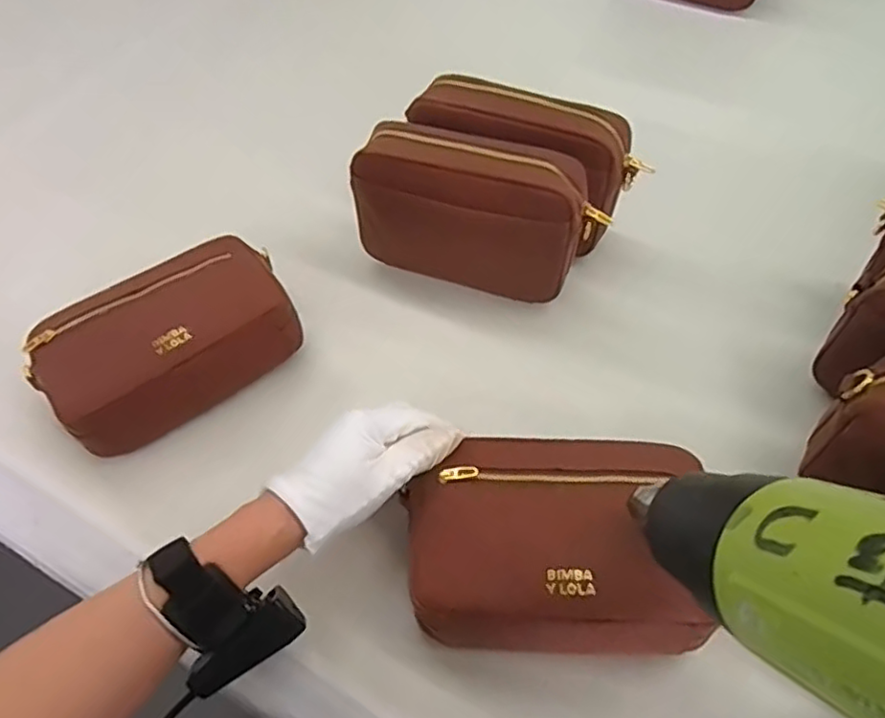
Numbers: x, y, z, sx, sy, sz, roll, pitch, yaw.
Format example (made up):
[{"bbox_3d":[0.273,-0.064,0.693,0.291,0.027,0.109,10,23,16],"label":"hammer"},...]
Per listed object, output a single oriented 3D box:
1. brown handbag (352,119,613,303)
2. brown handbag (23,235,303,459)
[{"bbox_3d":[0.029,-0.118,0.552,0.194,0.125,0.068,17,58,14],"label":"brown handbag"},{"bbox_3d":[-0.220,-0.016,0.523,0.195,0.062,0.125,-31,59,-17],"label":"brown handbag"}]

